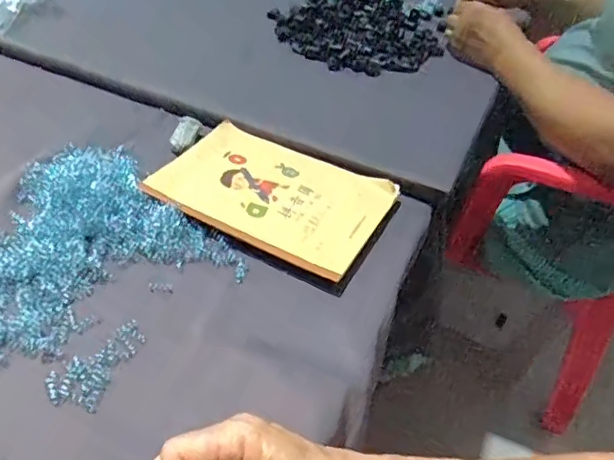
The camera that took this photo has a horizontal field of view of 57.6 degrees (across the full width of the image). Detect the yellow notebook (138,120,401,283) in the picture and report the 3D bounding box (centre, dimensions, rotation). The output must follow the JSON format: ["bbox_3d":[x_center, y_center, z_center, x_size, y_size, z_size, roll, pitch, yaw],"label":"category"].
[{"bbox_3d":[-0.030,-0.039,0.527,0.202,0.014,0.138,21,45,18],"label":"yellow notebook"}]

